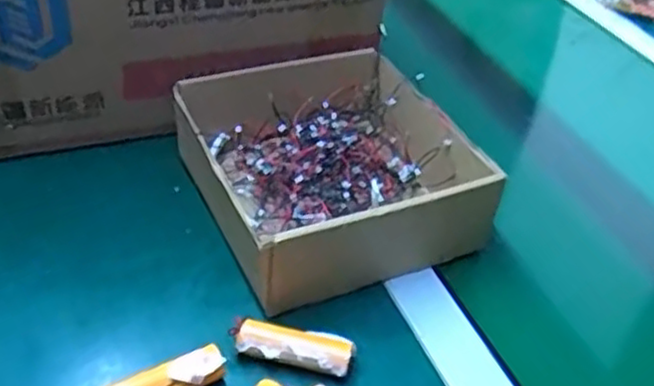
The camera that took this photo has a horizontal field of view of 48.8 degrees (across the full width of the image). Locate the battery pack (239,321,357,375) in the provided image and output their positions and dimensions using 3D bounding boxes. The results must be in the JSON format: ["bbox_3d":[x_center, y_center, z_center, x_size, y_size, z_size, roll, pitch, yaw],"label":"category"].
[{"bbox_3d":[-0.020,0.097,0.446,0.070,0.022,0.020,11,40,6],"label":"battery pack"}]

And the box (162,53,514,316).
[{"bbox_3d":[0.003,-0.020,0.557,0.199,0.072,0.200,-14,44,-22],"label":"box"}]

